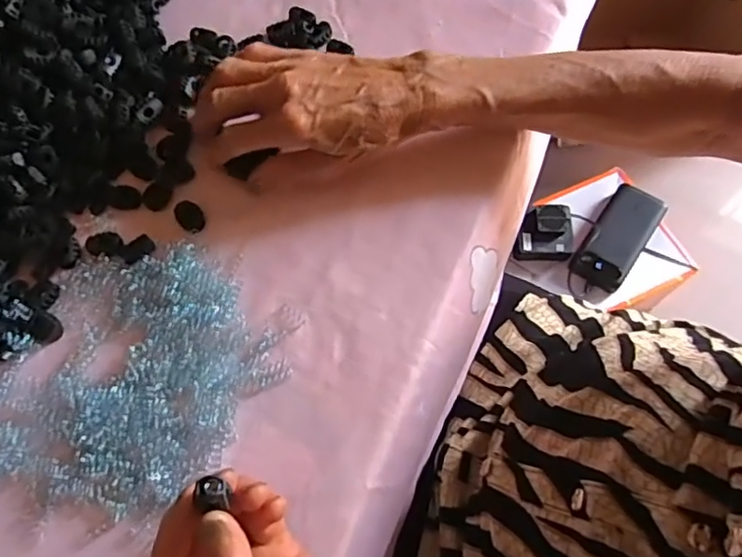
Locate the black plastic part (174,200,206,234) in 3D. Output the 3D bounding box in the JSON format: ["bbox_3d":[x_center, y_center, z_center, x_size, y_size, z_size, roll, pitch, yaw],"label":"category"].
[{"bbox_3d":[-0.123,-0.042,0.390,0.017,0.007,0.024,-33,71,-12],"label":"black plastic part"}]

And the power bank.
[{"bbox_3d":[0.341,-0.058,0.790,0.072,0.034,0.151,33,72,14],"label":"power bank"}]

